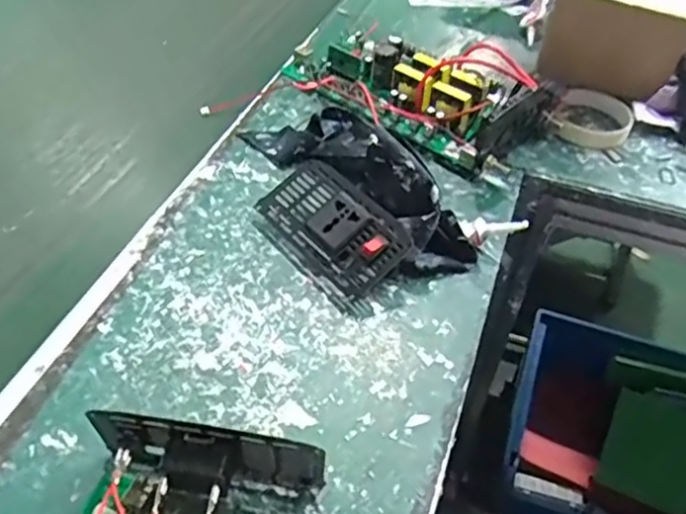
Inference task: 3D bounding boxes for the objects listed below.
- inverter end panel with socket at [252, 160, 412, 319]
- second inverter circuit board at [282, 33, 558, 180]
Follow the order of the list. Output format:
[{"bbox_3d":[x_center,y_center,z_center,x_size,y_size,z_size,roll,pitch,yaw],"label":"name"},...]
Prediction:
[{"bbox_3d":[-0.011,-0.022,0.536,0.083,0.020,0.138,-45,61,-6],"label":"inverter end panel with socket"},{"bbox_3d":[0.073,-0.186,0.688,0.265,0.061,0.134,35,53,26],"label":"second inverter circuit board"}]

